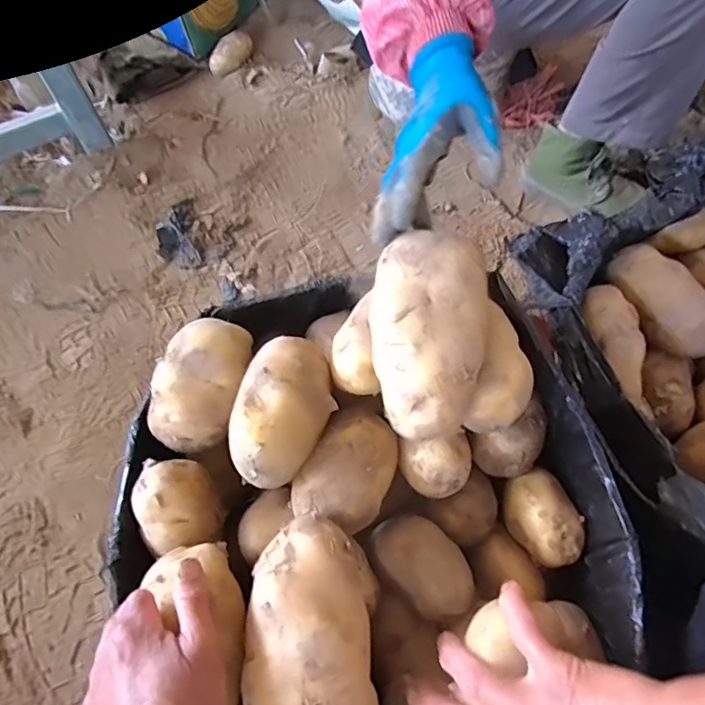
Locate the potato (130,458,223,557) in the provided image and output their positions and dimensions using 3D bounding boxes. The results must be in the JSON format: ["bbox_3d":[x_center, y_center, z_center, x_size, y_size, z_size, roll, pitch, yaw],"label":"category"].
[{"bbox_3d":[-0.145,0.122,0.421,0.060,0.044,0.071,-17,61,-7],"label":"potato"}]

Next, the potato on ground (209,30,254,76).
[{"bbox_3d":[-0.271,-0.655,1.131,0.069,0.050,0.098,39,69,21],"label":"potato on ground"}]

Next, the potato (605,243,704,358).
[{"bbox_3d":[0.329,-0.056,0.541,0.055,0.046,0.133,-35,79,-16],"label":"potato"}]

